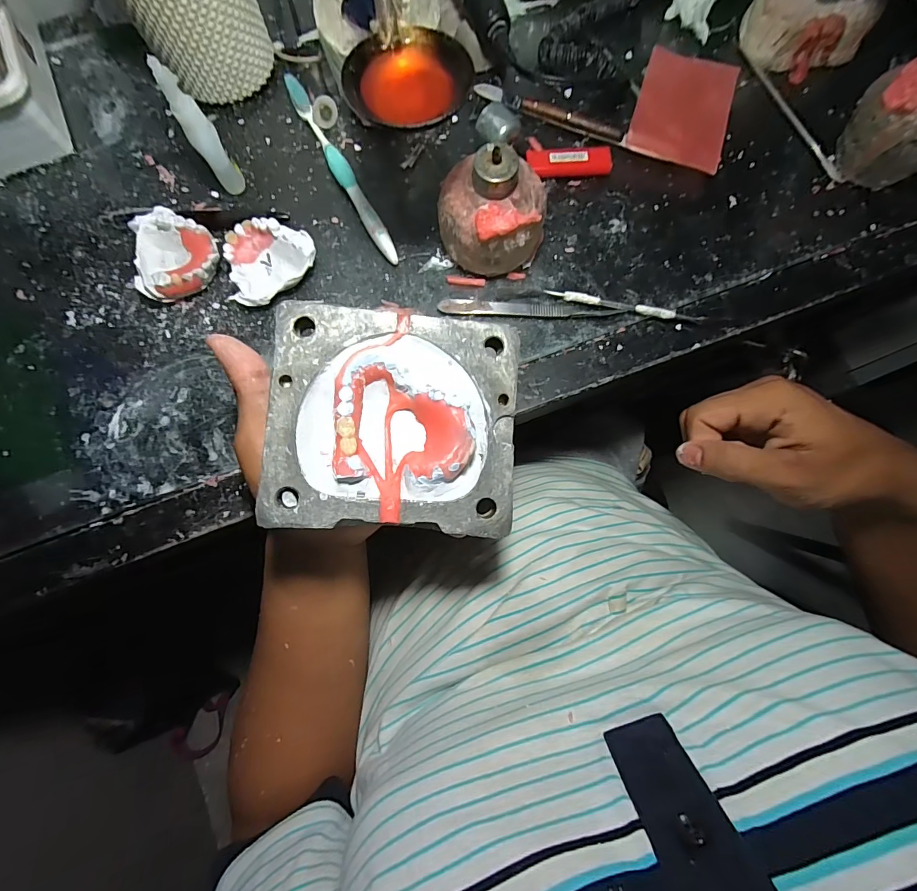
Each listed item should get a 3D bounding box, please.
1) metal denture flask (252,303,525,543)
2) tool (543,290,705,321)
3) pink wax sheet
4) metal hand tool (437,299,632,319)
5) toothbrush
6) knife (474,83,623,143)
[{"bbox_3d":[-0.032,-0.015,0.217,0.123,0.024,0.115,2,80,0],"label":"metal denture flask"},{"bbox_3d":[0.124,-0.105,0.313,0.117,0.009,0.008,12,80,2],"label":"tool"},{"bbox_3d":[0.188,-0.282,0.347,0.076,0.005,0.121,17,75,2],"label":"pink wax sheet"},{"bbox_3d":[0.056,-0.102,0.314,0.140,0.005,0.011,3,80,0],"label":"metal hand tool"},{"bbox_3d":[-0.095,-0.223,0.336,0.014,0.014,0.185,-29,81,-5],"label":"toothbrush"},{"bbox_3d":[0.075,-0.279,0.346,0.127,0.008,0.013,21,80,3],"label":"knife"}]

